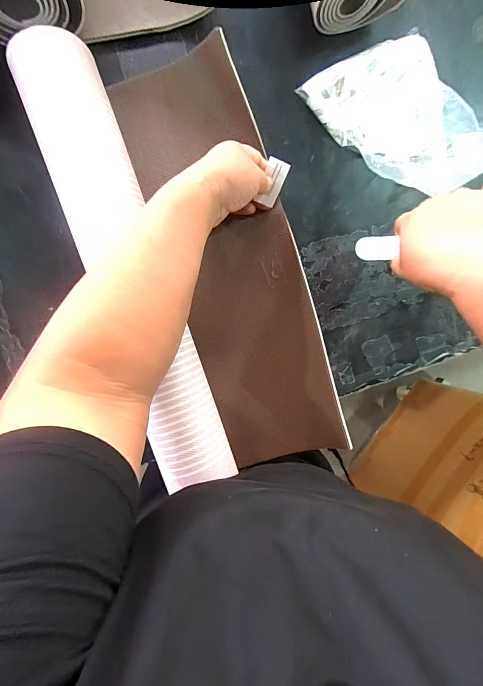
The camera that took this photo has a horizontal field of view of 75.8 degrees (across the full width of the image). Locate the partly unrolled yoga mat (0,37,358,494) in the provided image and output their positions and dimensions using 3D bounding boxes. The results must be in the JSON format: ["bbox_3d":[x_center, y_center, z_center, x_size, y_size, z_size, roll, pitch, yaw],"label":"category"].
[{"bbox_3d":[-0.039,-0.086,0.353,0.244,0.084,0.487,-23,95,-8],"label":"partly unrolled yoga mat"}]

